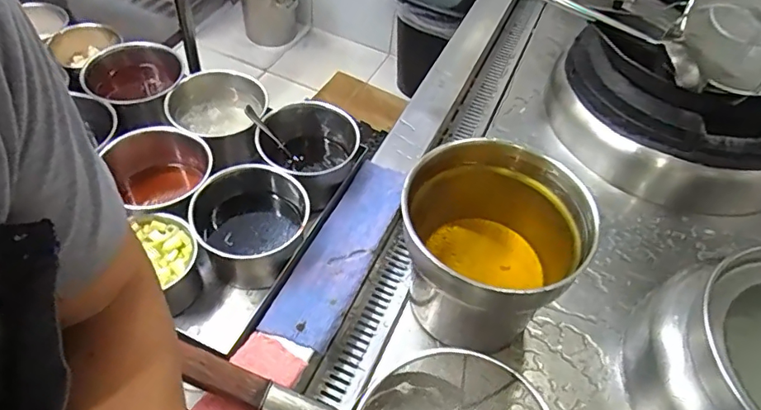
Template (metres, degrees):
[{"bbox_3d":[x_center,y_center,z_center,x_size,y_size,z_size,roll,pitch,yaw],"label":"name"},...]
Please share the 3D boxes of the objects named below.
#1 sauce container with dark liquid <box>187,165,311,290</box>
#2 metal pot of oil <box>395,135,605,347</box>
[{"bbox_3d":[-0.182,0.032,0.738,0.157,0.100,0.153,2,50,-5],"label":"sauce container with dark liquid"},{"bbox_3d":[0.137,0.074,0.712,0.222,0.226,0.230,3,50,-4],"label":"metal pot of oil"}]

